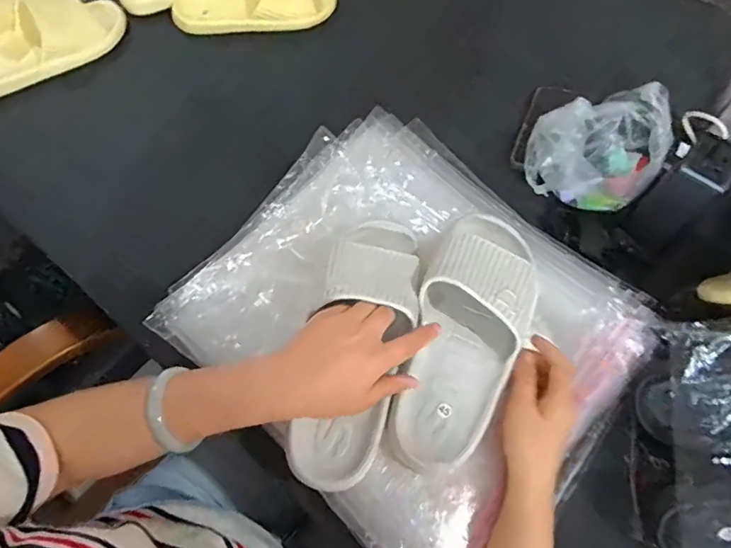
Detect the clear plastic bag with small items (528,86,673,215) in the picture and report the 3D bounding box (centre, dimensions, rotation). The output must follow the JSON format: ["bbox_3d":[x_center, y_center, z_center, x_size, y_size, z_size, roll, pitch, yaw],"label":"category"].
[{"bbox_3d":[0.282,-0.158,0.577,0.142,0.084,0.154,38,69,15],"label":"clear plastic bag with small items"}]

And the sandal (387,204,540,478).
[{"bbox_3d":[0.101,0.055,0.470,0.105,0.067,0.268,19,72,8],"label":"sandal"}]

